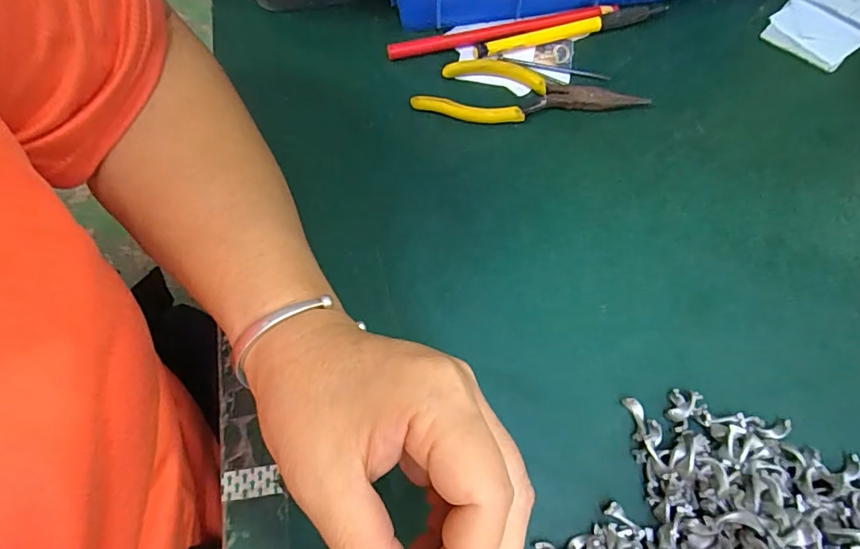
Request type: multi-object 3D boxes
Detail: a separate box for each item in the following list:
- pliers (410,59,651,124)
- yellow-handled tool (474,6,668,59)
[{"bbox_3d":[0.061,-0.115,0.309,0.140,0.011,0.044,7,67,4],"label":"pliers"},{"bbox_3d":[0.098,-0.168,0.331,0.139,0.008,0.011,-17,68,-7],"label":"yellow-handled tool"}]

